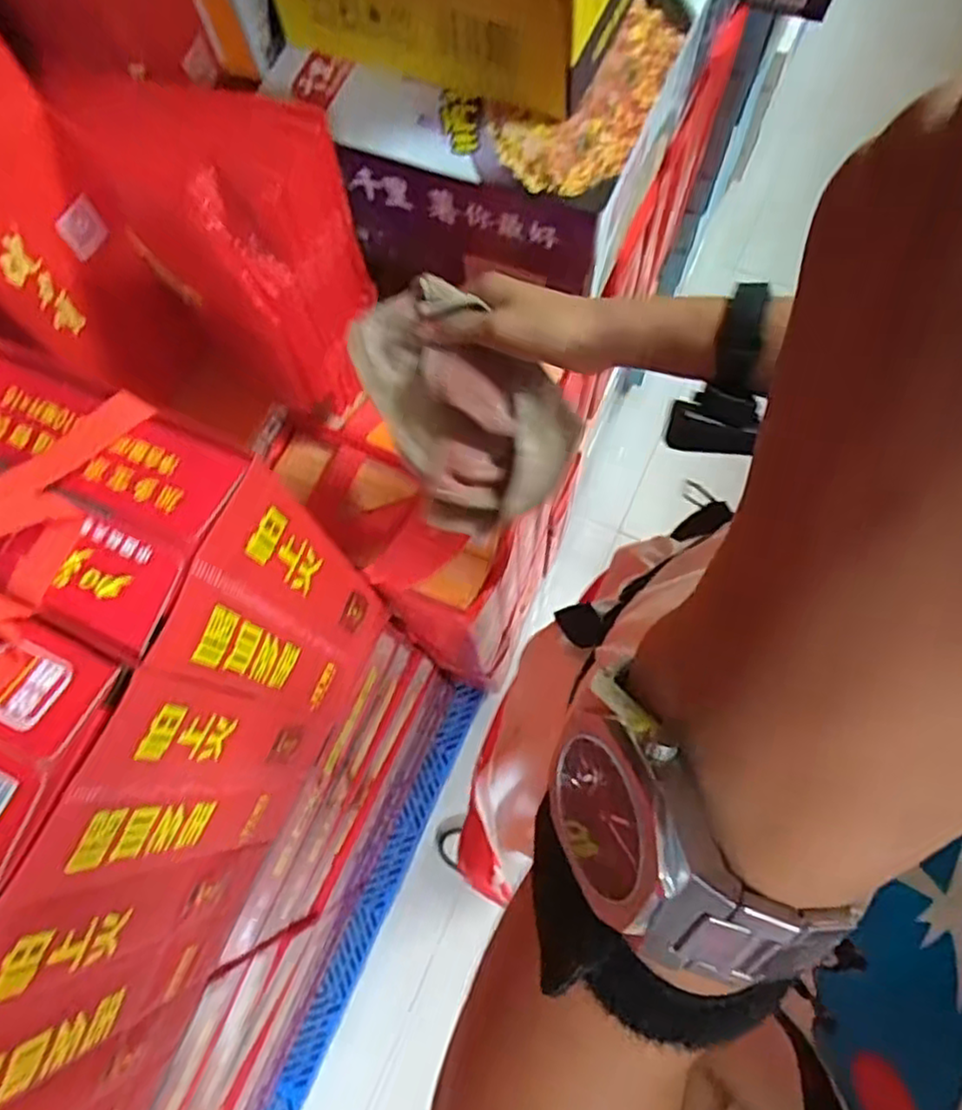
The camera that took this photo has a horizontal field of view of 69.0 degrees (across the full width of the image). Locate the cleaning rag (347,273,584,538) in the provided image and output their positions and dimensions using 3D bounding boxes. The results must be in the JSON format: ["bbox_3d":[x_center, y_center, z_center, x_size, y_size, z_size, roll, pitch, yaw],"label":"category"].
[{"bbox_3d":[-0.007,-0.117,0.556,0.145,0.080,0.199,-19,111,10],"label":"cleaning rag"}]

